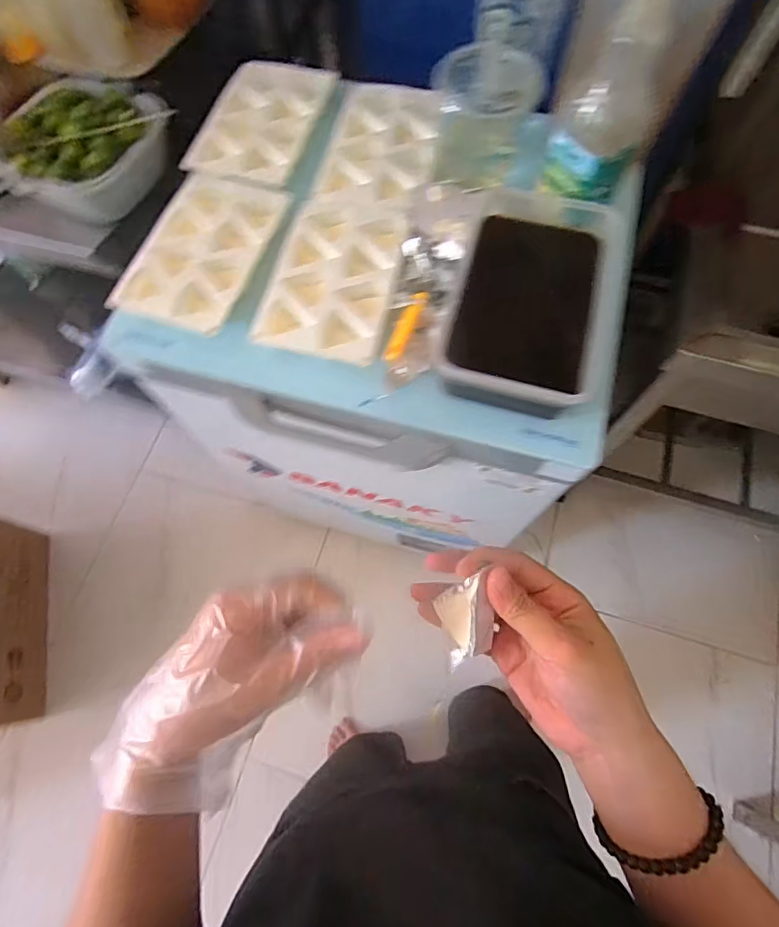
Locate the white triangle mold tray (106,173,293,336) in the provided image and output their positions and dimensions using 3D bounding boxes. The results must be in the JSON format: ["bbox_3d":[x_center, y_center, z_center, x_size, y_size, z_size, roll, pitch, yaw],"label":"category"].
[{"bbox_3d":[-0.231,-0.269,0.620,0.152,0.020,0.222,16,71,7],"label":"white triangle mold tray"}]

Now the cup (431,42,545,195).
[{"bbox_3d":[0.114,-0.418,0.598,0.123,0.117,0.102,6,70,4],"label":"cup"}]

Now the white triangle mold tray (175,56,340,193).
[{"bbox_3d":[-0.179,-0.488,0.694,0.161,0.019,0.232,14,71,7],"label":"white triangle mold tray"}]

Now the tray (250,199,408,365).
[{"bbox_3d":[-0.064,-0.235,0.604,0.148,0.020,0.226,11,70,6],"label":"tray"}]

